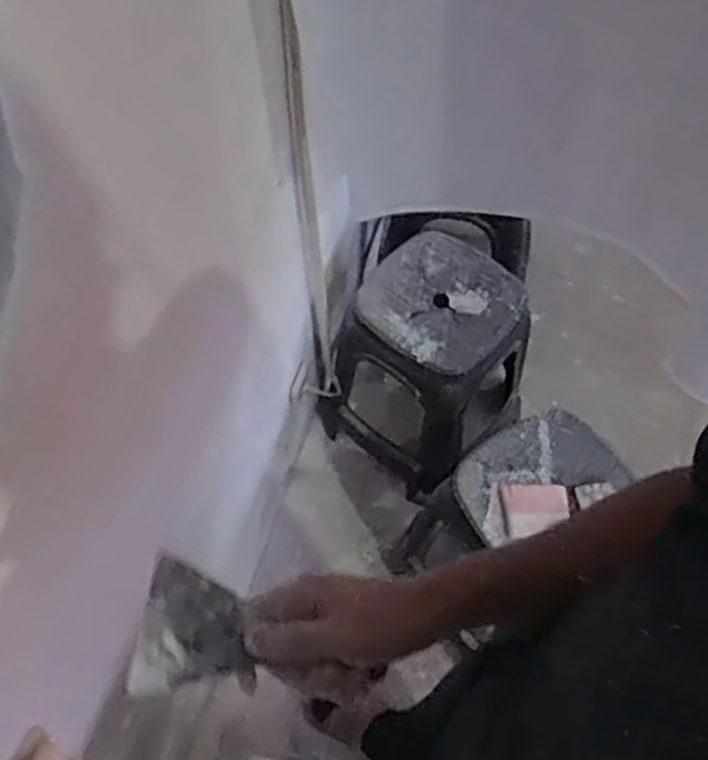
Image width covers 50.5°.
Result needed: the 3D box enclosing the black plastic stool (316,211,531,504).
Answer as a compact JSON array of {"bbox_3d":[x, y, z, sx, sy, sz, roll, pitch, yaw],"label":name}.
[{"bbox_3d":[0.134,-0.038,1.569,0.314,0.412,0.340,36,65,19],"label":"black plastic stool"}]

